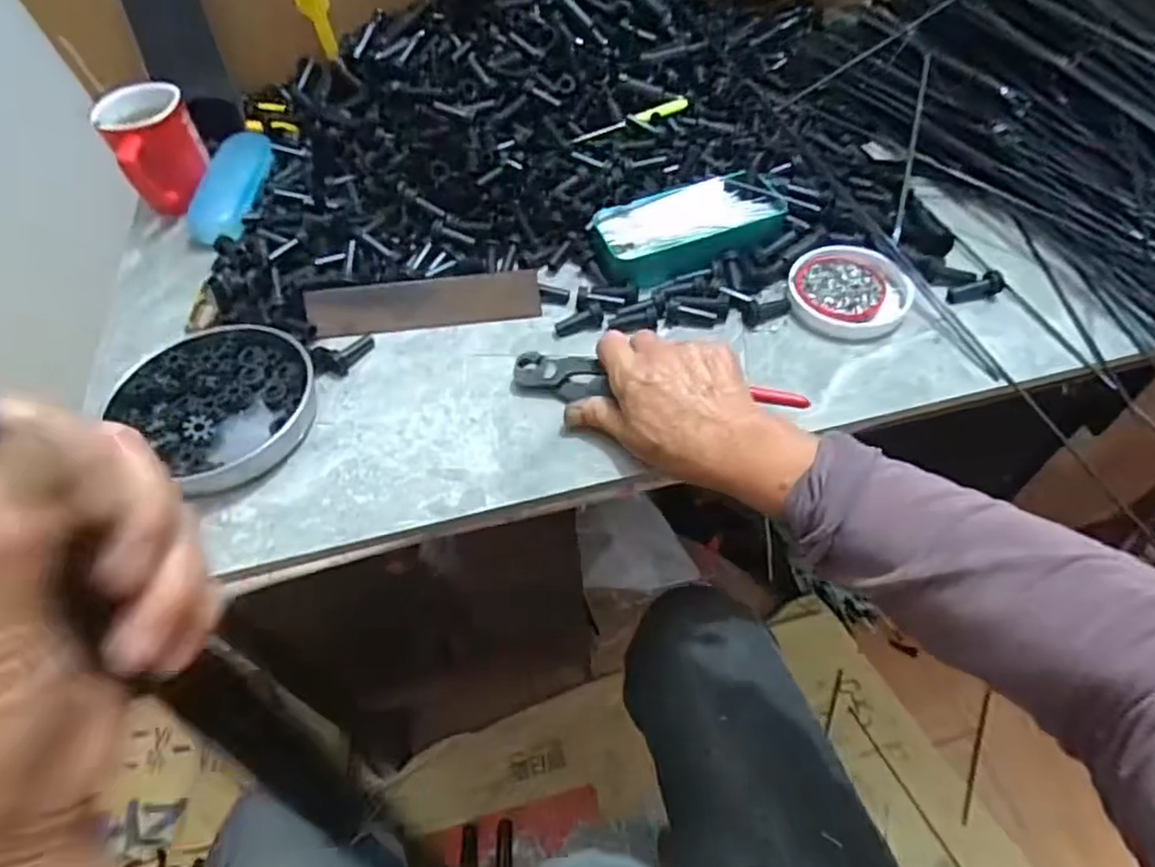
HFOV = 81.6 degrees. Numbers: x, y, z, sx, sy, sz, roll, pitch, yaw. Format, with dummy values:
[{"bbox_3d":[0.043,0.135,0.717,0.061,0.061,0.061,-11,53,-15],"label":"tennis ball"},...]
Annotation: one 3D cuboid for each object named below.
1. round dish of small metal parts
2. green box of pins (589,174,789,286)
[{"bbox_3d":[0.208,-0.108,0.511,0.088,0.017,0.085,7,54,9],"label":"round dish of small metal parts"},{"bbox_3d":[0.093,-0.171,0.546,0.155,0.030,0.081,-15,54,-8],"label":"green box of pins"}]

